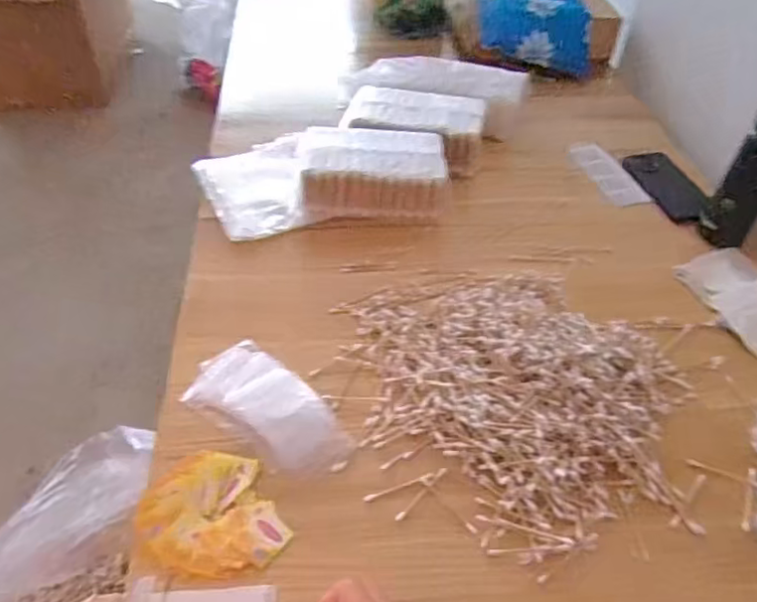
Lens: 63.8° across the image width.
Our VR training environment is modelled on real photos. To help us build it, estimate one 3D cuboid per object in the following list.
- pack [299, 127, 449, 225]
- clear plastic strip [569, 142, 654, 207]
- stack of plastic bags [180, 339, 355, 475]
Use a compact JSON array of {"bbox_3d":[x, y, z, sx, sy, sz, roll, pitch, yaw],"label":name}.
[{"bbox_3d":[-0.012,-0.172,0.821,0.204,0.066,0.119,3,46,1],"label":"pack"},{"bbox_3d":[0.335,-0.198,0.914,0.064,0.013,0.192,-5,40,-8],"label":"clear plastic strip"},{"bbox_3d":[-0.112,0.107,0.611,0.184,0.014,0.089,35,55,27],"label":"stack of plastic bags"}]

